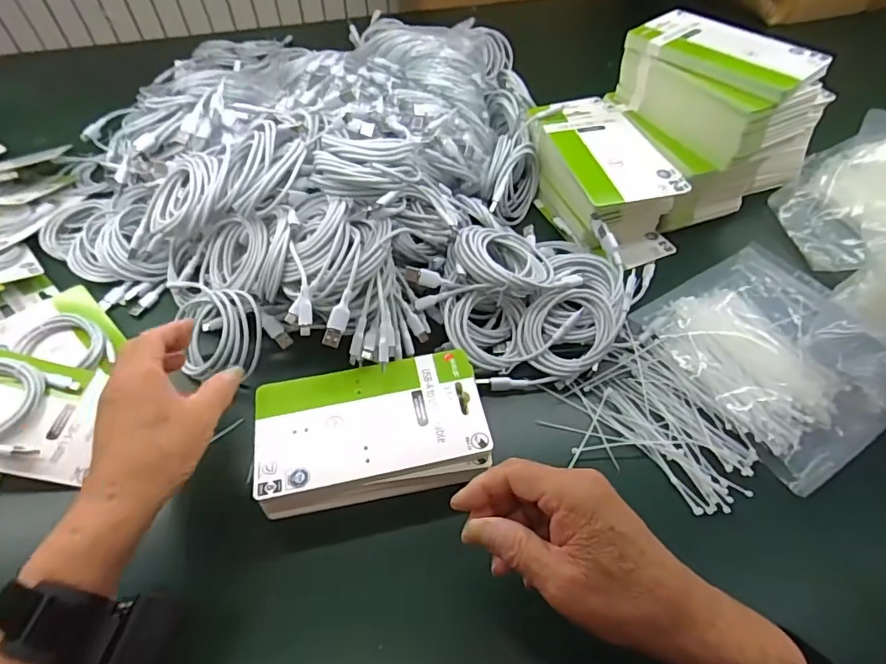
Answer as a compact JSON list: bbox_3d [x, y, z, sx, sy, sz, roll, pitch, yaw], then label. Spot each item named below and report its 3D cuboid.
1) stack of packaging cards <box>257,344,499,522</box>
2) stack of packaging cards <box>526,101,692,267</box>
[{"bbox_3d":[-0.057,0.079,0.418,0.179,0.026,0.109,-12,53,-8],"label":"stack of packaging cards"},{"bbox_3d":[0.182,-0.173,0.594,0.112,0.093,0.196,-16,53,-11],"label":"stack of packaging cards"}]

